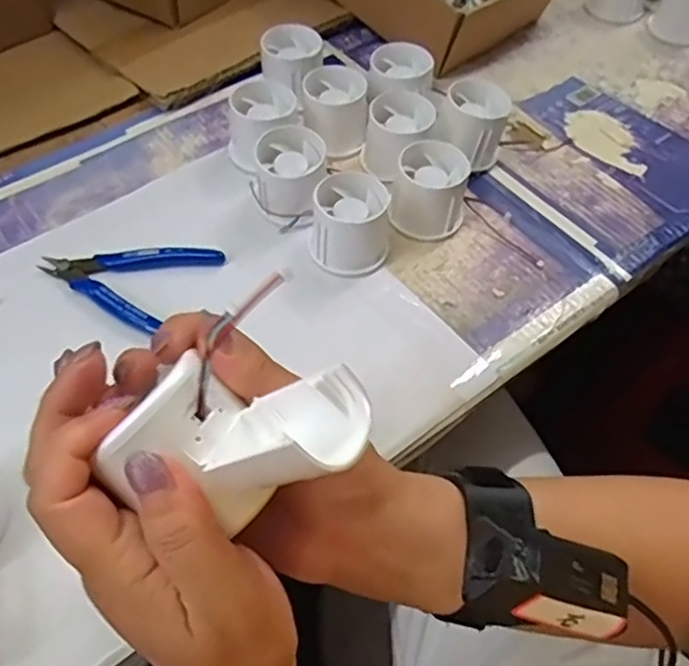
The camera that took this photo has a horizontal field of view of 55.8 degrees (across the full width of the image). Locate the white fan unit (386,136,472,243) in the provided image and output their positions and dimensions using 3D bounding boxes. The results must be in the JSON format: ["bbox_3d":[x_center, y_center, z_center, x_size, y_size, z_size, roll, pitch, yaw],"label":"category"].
[{"bbox_3d":[0.062,-0.104,0.479,0.051,0.052,0.050,13,56,7],"label":"white fan unit"}]

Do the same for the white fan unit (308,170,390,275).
[{"bbox_3d":[0.004,-0.076,0.459,0.054,0.049,0.050,4,55,1],"label":"white fan unit"}]

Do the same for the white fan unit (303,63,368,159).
[{"bbox_3d":[-0.008,-0.182,0.531,0.049,0.043,0.058,-2,55,-3],"label":"white fan unit"}]

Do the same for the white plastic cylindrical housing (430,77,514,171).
[{"bbox_3d":[0.101,-0.165,0.522,0.054,0.054,0.050,1,55,-1],"label":"white plastic cylindrical housing"}]

